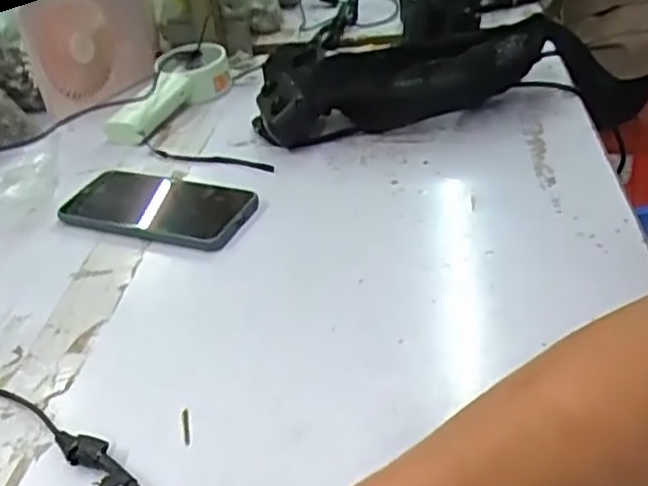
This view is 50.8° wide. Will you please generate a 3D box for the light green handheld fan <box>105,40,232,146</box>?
[{"bbox_3d":[-0.160,-0.161,0.721,0.072,0.043,0.163,6,38,17],"label":"light green handheld fan"}]

